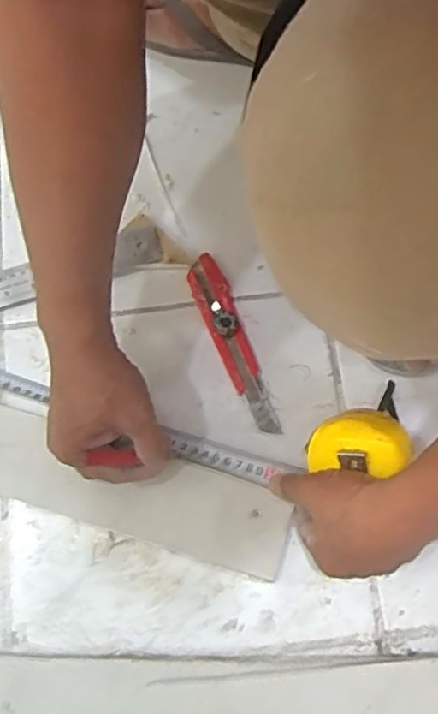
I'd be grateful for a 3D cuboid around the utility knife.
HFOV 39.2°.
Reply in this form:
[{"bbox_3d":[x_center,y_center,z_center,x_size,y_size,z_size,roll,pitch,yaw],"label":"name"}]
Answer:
[{"bbox_3d":[0.011,-0.013,0.543,0.032,0.018,0.171,-20,74,-3],"label":"utility knife"}]

